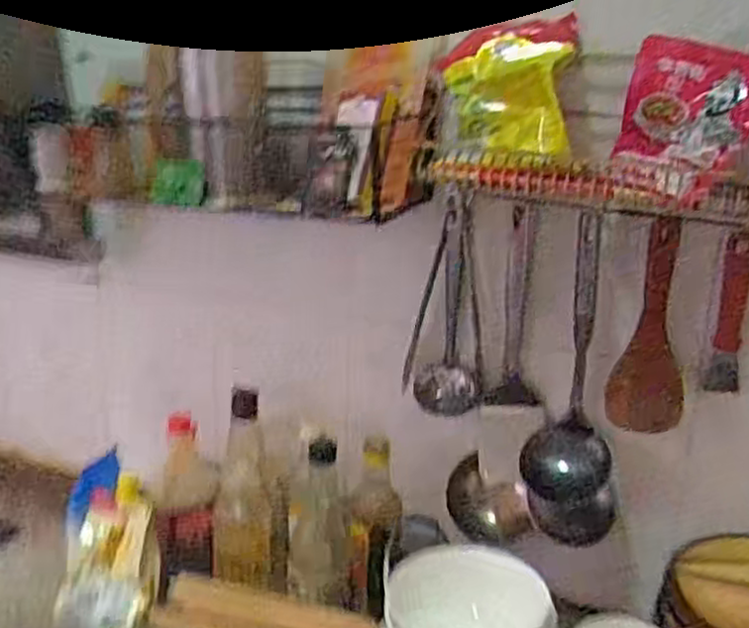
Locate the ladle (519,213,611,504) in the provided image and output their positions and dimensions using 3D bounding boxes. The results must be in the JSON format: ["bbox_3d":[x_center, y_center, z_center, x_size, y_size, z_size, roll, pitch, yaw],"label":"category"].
[{"bbox_3d":[0.223,0.056,0.851,0.093,0.317,0.034,4,16,11],"label":"ladle"}]

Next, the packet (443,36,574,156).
[{"bbox_3d":[0.135,-0.219,0.759,0.125,0.107,0.044,12,19,33],"label":"packet"}]

